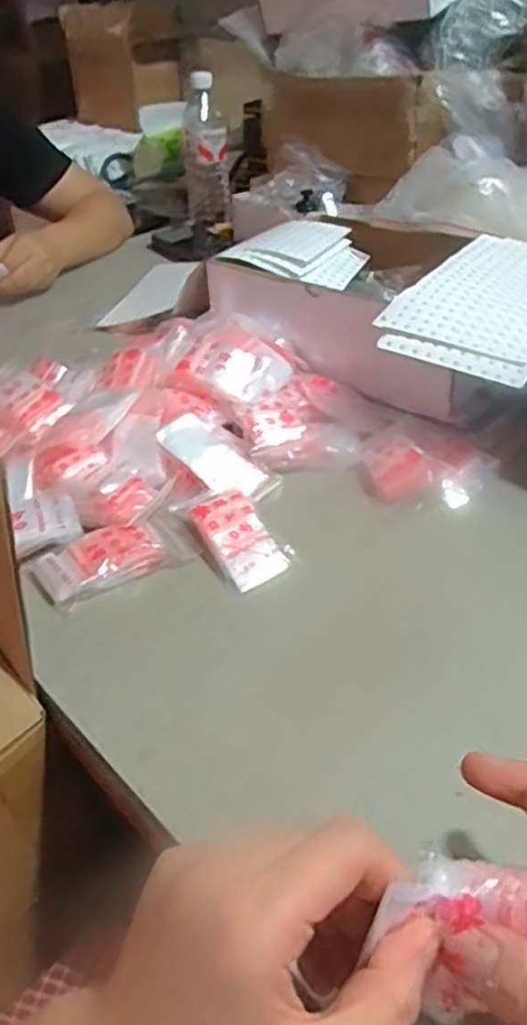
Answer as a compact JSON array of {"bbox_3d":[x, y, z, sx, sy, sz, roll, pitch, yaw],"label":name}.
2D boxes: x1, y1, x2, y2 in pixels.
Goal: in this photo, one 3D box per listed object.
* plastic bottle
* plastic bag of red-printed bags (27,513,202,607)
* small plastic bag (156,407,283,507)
[{"bbox_3d":[-0.091,-0.563,1.116,0.069,0.199,0.072,-4,38,-2],"label":"plastic bottle"},{"bbox_3d":[-0.112,0.032,0.533,0.114,0.025,0.050,-21,42,-22],"label":"plastic bag of red-printed bags"},{"bbox_3d":[-0.039,-0.042,0.607,0.106,0.009,0.056,34,46,4],"label":"small plastic bag"}]

